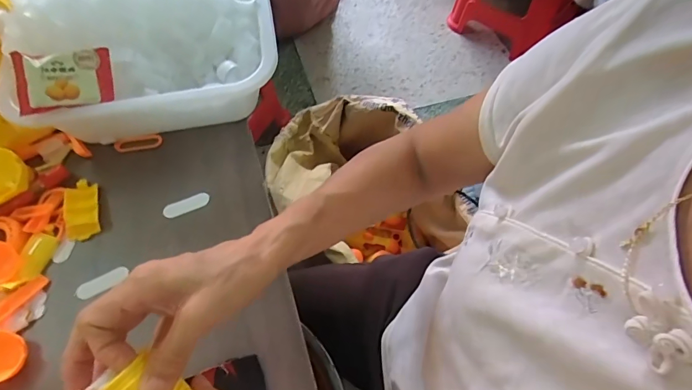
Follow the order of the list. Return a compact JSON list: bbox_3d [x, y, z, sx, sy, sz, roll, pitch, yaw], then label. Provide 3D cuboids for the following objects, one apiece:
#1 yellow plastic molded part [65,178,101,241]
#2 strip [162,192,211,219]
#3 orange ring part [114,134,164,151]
[{"bbox_3d":[-0.293,0.012,0.463,0.033,0.015,0.074,-16,61,-9],"label":"yellow plastic molded part"},{"bbox_3d":[-0.182,0.011,0.476,0.051,0.004,0.018,-23,63,-13],"label":"strip"},{"bbox_3d":[-0.258,-0.064,0.519,0.057,0.008,0.017,-10,61,-6],"label":"orange ring part"}]

